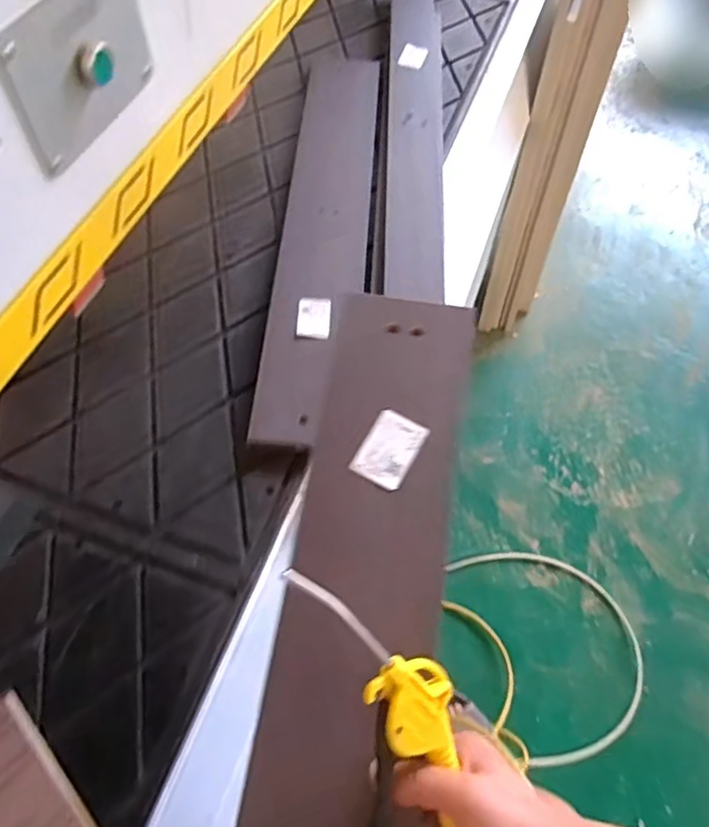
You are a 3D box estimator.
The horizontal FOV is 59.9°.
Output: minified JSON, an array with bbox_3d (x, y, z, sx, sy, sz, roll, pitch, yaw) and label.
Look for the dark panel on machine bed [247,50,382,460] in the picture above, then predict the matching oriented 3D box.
[{"bbox_3d":[-0.038,-0.288,0.888,0.120,0.019,0.758,4,59,0],"label":"dark panel on machine bed"}]

